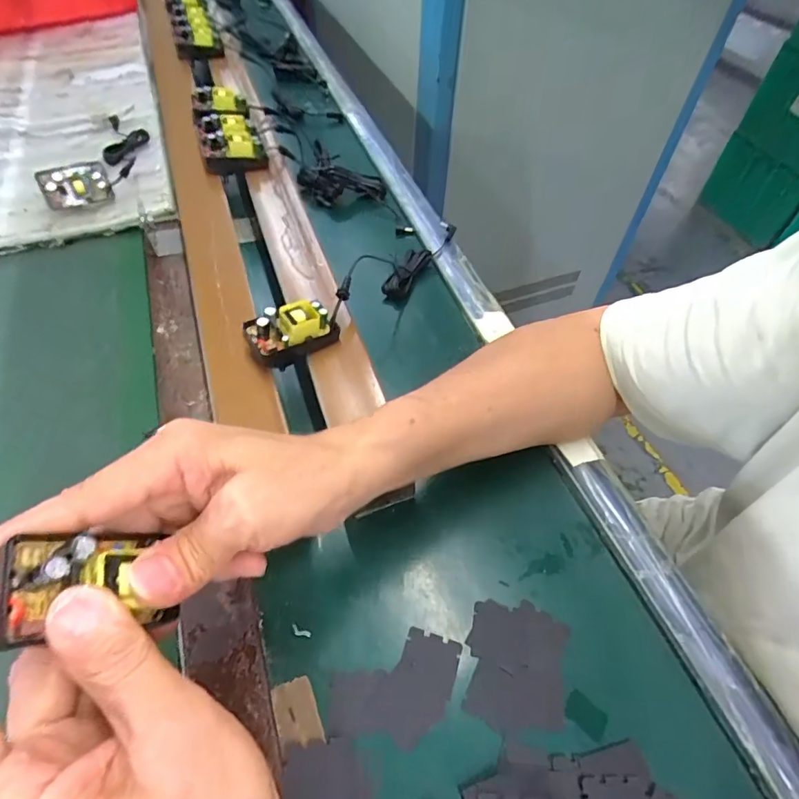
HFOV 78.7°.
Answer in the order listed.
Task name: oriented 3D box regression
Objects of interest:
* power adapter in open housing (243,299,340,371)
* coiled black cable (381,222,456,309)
[{"bbox_3d":[-0.086,-0.055,0.392,0.069,0.033,0.034,-19,58,-16],"label":"power adapter in open housing"},{"bbox_3d":[0.019,-0.152,0.532,0.032,0.026,0.125,30,58,17],"label":"coiled black cable"}]

